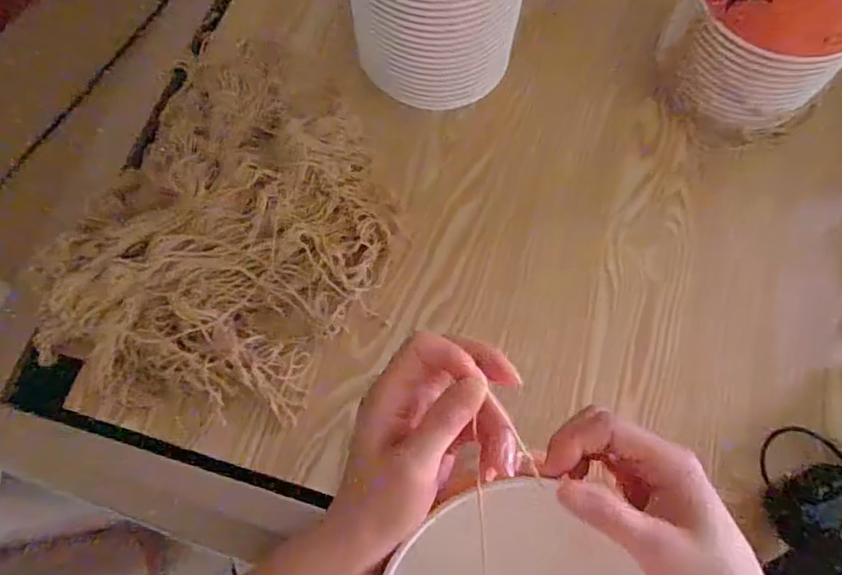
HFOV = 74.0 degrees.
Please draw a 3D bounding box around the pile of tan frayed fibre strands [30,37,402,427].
[{"bbox_3d":[-0.168,-0.063,0.508,0.267,0.064,0.351,25,71,8],"label":"pile of tan frayed fibre strands"}]

